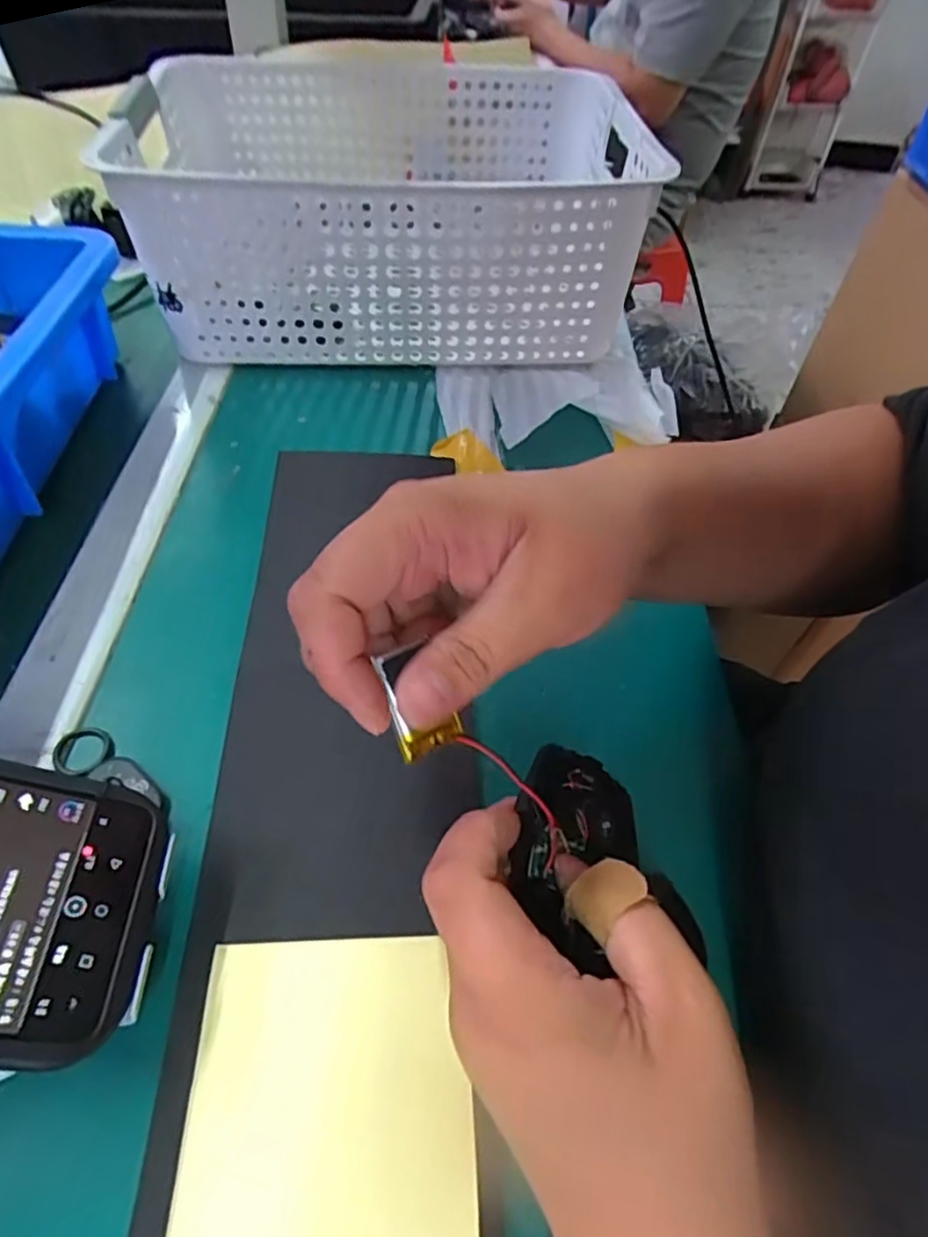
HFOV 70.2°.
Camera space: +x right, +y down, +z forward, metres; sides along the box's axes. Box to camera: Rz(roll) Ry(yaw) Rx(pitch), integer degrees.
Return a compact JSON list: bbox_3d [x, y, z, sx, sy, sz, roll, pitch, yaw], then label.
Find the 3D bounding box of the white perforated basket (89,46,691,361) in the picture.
[{"bbox_3d":[-0.051,-0.310,0.504,0.329,0.127,0.266,-1,51,-4],"label":"white perforated basket"}]

